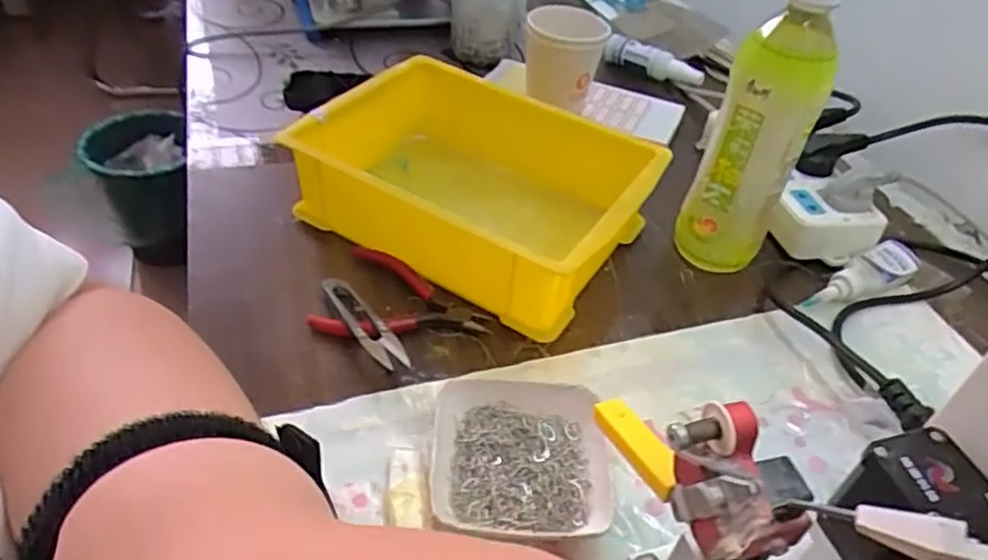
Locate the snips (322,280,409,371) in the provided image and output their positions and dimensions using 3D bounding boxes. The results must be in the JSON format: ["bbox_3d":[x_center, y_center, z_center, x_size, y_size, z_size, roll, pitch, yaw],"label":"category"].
[{"bbox_3d":[-0.087,0.027,0.456,0.020,0.016,0.099,-22,51,-28],"label":"snips"}]

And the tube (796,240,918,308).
[{"bbox_3d":[0.285,-0.001,0.535,0.130,0.026,0.031,-20,50,-26],"label":"tube"}]

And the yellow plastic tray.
[{"bbox_3d":[-0.018,-0.077,0.541,0.258,0.075,0.185,26,46,19],"label":"yellow plastic tray"}]

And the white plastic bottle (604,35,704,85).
[{"bbox_3d":[0.182,-0.248,0.777,0.110,0.028,0.040,20,45,13],"label":"white plastic bottle"}]

